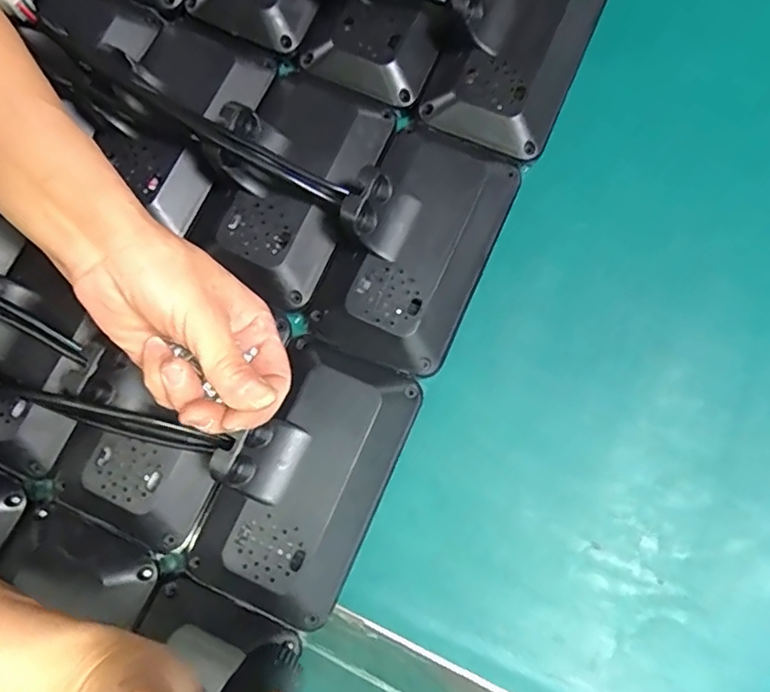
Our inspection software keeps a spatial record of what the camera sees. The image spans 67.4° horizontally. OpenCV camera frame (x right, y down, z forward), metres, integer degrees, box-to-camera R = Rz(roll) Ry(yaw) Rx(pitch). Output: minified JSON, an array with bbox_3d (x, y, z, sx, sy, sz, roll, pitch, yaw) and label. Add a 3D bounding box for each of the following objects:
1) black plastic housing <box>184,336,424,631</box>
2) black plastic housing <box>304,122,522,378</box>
[{"bbox_3d":[-0.047,0.077,0.341,0.092,0.049,0.158,23,79,5],"label":"black plastic housing"},{"bbox_3d":[0.020,-0.068,0.371,0.094,0.055,0.162,22,79,5],"label":"black plastic housing"}]

